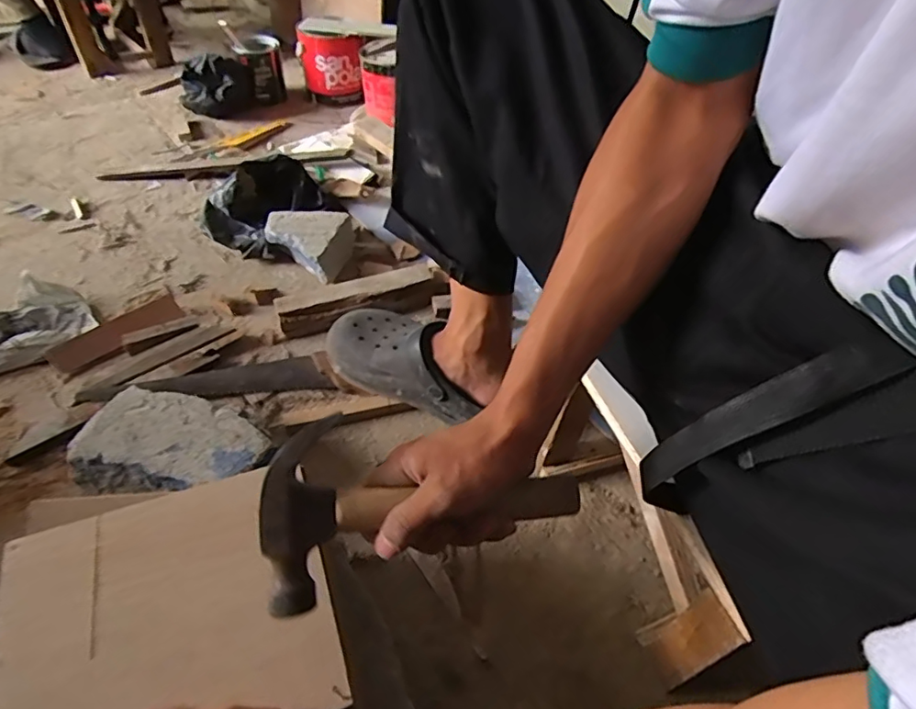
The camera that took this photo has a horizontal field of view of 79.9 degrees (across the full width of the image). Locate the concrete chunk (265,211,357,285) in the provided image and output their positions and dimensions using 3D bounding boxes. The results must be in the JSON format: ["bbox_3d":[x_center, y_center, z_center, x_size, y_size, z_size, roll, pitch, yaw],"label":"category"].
[{"bbox_3d":[-0.247,-0.185,0.908,0.130,0.069,0.136,5,48,0],"label":"concrete chunk"}]

